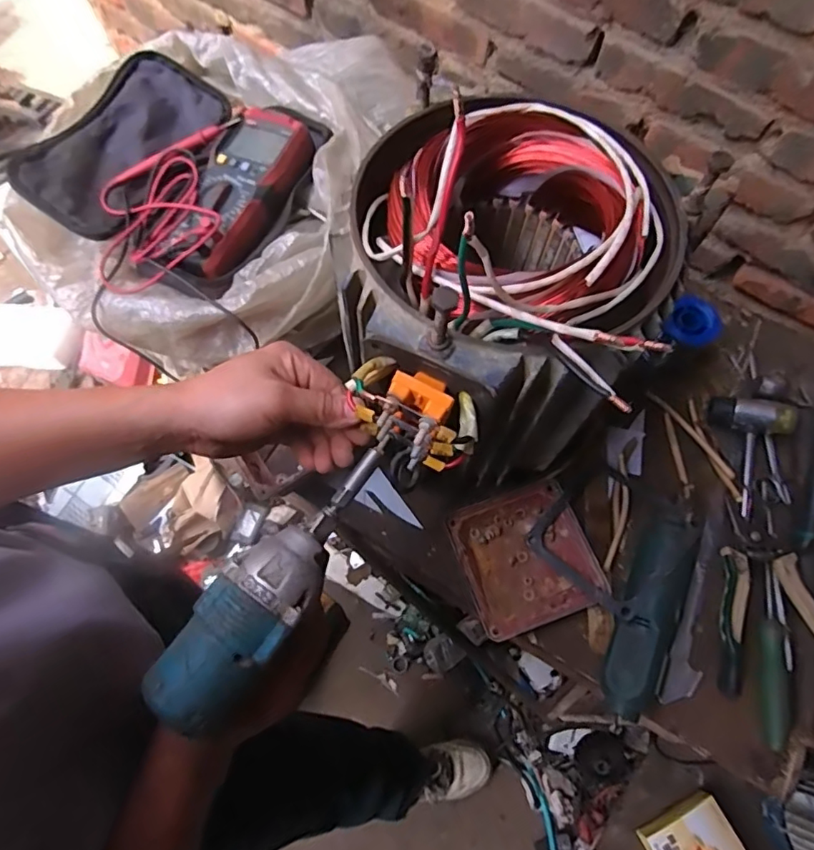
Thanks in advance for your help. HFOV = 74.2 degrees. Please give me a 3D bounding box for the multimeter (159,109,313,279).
[{"bbox_3d":[-0.171,-0.227,0.533,0.096,0.040,0.187,23,69,7],"label":"multimeter"}]

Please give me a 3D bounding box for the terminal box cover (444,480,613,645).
[{"bbox_3d":[0.115,0.128,0.525,0.124,0.021,0.124,-17,69,-8],"label":"terminal box cover"}]

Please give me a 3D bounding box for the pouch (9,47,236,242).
[{"bbox_3d":[-0.294,-0.304,0.571,0.121,0.039,0.242,30,70,10],"label":"pouch"}]

